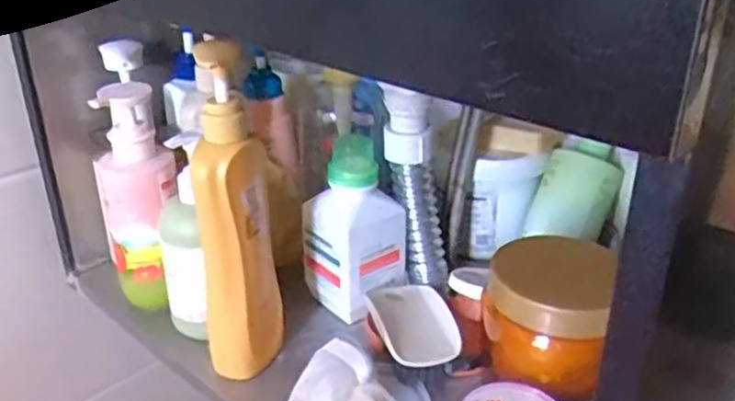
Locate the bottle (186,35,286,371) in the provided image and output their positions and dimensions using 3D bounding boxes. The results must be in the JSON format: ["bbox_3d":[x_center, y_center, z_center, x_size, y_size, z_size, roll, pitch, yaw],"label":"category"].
[{"bbox_3d":[-0.100,0.013,0.522,0.052,0.254,0.048,0,28,1],"label":"bottle"}]

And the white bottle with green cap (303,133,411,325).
[{"bbox_3d":[-0.009,0.020,0.630,0.072,0.151,0.069,-23,35,-36],"label":"white bottle with green cap"}]

